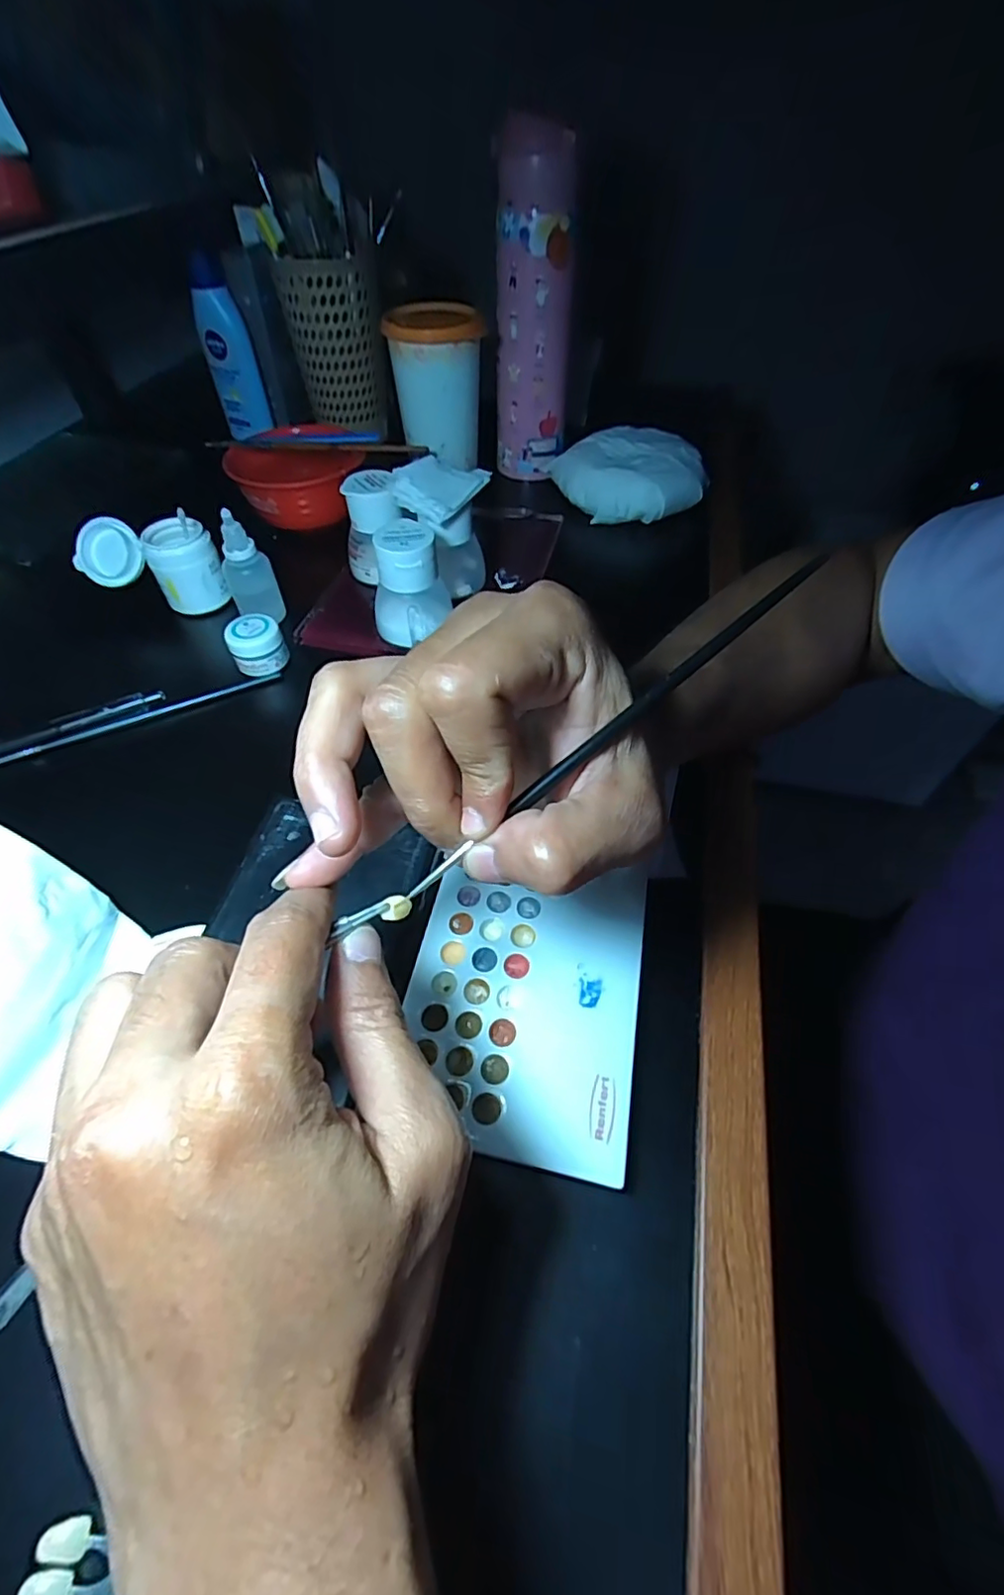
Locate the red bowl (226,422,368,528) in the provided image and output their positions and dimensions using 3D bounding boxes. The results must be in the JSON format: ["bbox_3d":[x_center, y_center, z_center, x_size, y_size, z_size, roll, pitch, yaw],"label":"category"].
[{"bbox_3d":[-0.168,-0.264,0.483,0.101,0.046,0.096,-5,51,-5],"label":"red bowl"}]

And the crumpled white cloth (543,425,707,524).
[{"bbox_3d":[0.112,-0.277,0.511,0.112,0.044,0.105,-15,53,-13],"label":"crumpled white cloth"}]

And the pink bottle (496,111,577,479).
[{"bbox_3d":[0.025,-0.389,0.485,0.060,0.213,0.054,-2,51,-3],"label":"pink bottle"}]

